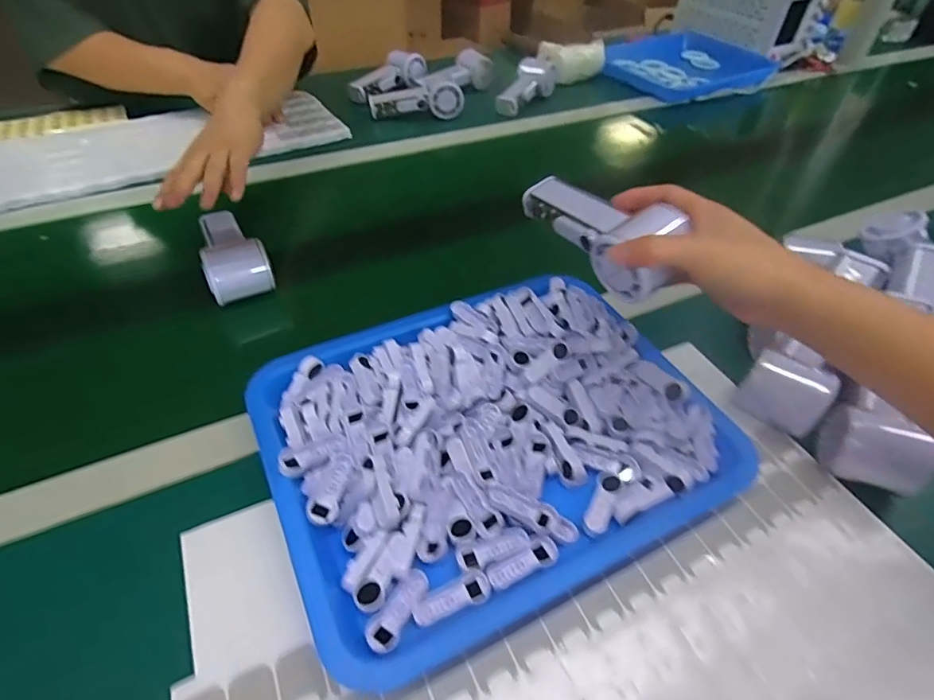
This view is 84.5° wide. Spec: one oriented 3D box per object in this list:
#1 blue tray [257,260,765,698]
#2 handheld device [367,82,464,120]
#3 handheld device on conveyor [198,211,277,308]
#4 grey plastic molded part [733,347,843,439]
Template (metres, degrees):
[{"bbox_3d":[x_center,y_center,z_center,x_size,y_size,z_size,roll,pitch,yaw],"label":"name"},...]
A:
[{"bbox_3d":[0.017,0.056,0.407,0.324,0.050,0.263,-19,49,-19],"label":"blue tray"},{"bbox_3d":[-0.086,-0.423,0.876,0.157,0.054,0.044,-4,46,-7],"label":"handheld device"},{"bbox_3d":[-0.255,-0.119,0.553,0.066,0.041,0.164,-17,48,-17],"label":"handheld device on conveyor"},{"bbox_3d":[0.261,0.038,0.425,0.030,0.063,0.059,-32,54,-28],"label":"grey plastic molded part"}]

